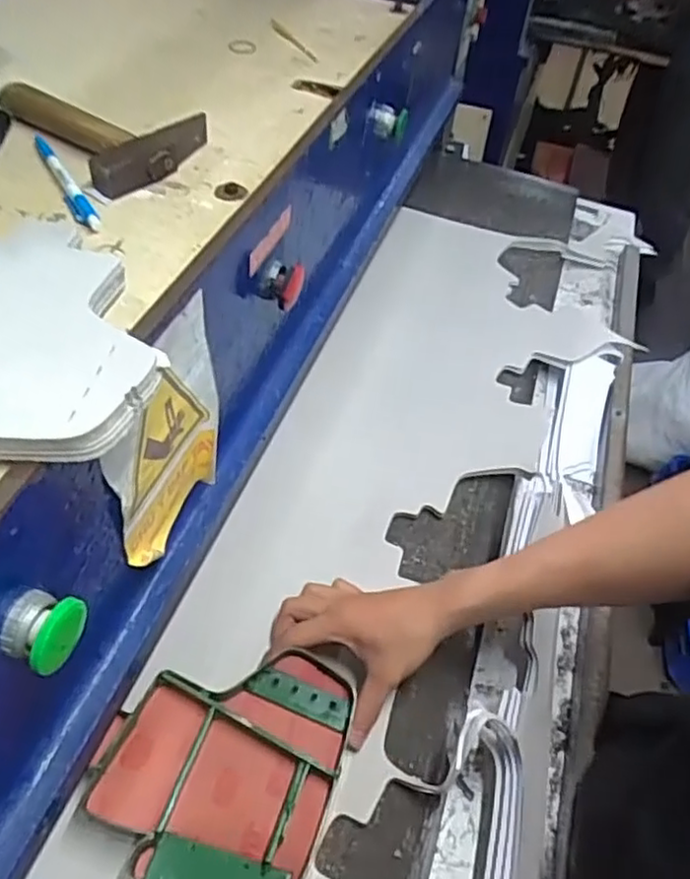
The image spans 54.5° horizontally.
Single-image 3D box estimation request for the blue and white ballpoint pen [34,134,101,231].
[{"bbox_3d":[-0.205,-0.189,0.484,0.012,0.007,0.134,-23,56,-23],"label":"blue and white ballpoint pen"}]

